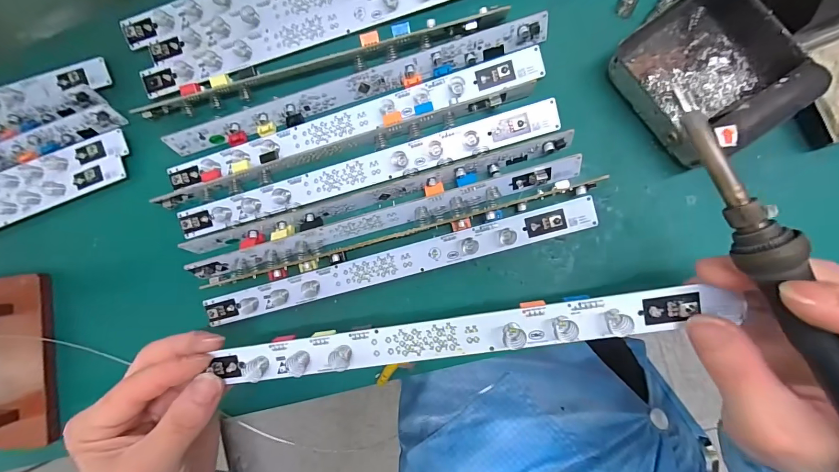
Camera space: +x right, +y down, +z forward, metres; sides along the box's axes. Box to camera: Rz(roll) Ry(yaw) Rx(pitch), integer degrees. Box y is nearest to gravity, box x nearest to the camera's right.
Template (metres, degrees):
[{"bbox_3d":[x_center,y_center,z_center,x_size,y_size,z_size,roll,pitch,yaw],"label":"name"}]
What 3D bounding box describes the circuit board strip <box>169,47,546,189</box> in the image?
[{"bbox_3d":[-0.054,-0.082,0.272,0.282,0.010,0.021,-15,87,9],"label":"circuit board strip"}]

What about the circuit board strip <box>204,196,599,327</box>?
[{"bbox_3d":[-0.022,0.022,0.269,0.284,0.009,0.019,-15,87,8],"label":"circuit board strip"}]

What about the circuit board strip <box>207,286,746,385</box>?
[{"bbox_3d":[0.017,0.054,0.198,0.266,0.008,0.021,-10,88,8],"label":"circuit board strip"}]

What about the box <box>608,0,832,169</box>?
[{"bbox_3d":[0.173,-0.100,0.227,0.084,0.032,0.095,-35,83,5],"label":"box"}]

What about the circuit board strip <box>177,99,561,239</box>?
[{"bbox_3d":[-0.046,-0.044,0.271,0.285,0.010,0.022,-14,87,9],"label":"circuit board strip"}]

